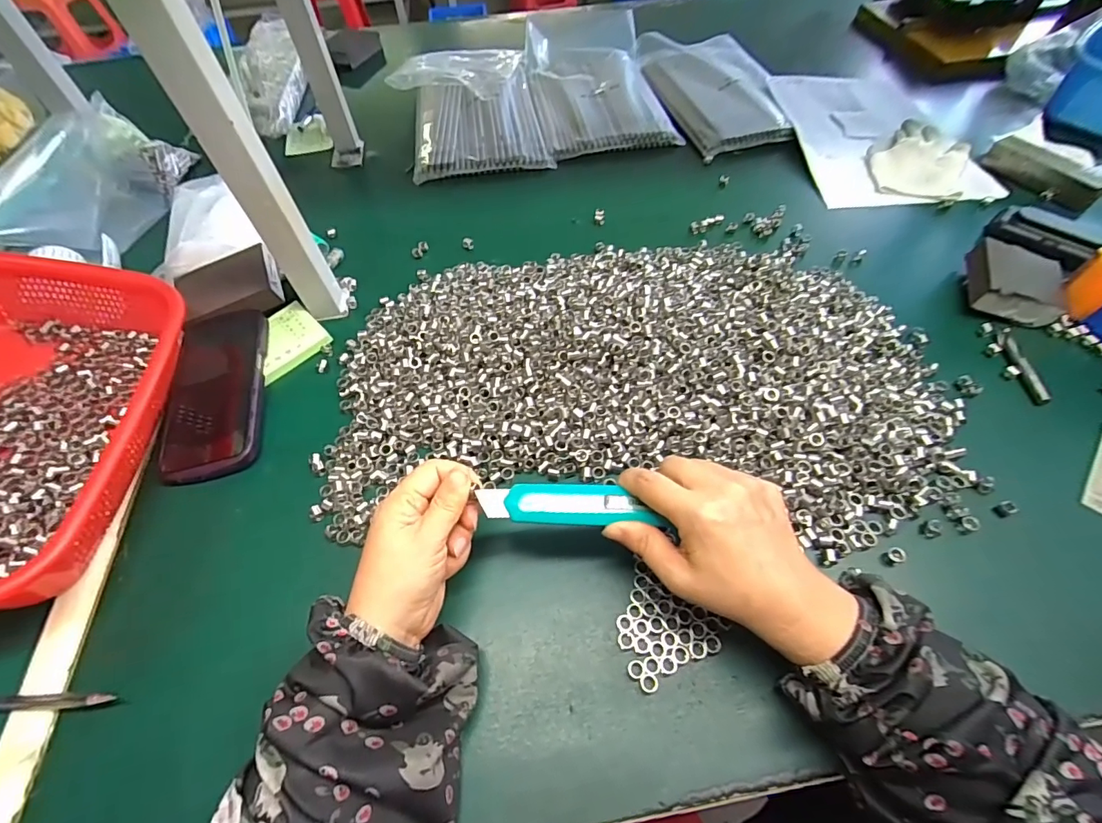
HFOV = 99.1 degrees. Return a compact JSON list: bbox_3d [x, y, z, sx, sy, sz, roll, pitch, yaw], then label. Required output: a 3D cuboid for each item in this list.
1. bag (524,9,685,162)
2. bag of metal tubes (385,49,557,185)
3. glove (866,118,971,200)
[{"bbox_3d":[0.057,-0.533,0.725,0.180,0.039,0.401,-9,58,-2],"label":"bag"},{"bbox_3d":[-0.125,-0.449,0.694,0.203,0.037,0.326,-9,57,-3],"label":"bag of metal tubes"},{"bbox_3d":[0.452,-0.311,0.583,0.104,0.021,0.152,24,62,17],"label":"glove"}]

